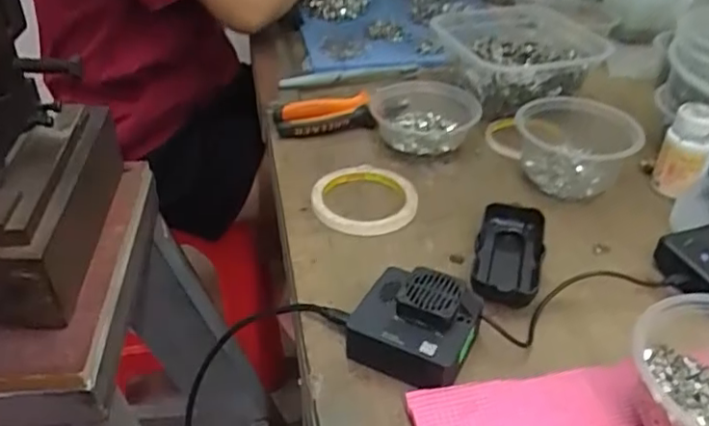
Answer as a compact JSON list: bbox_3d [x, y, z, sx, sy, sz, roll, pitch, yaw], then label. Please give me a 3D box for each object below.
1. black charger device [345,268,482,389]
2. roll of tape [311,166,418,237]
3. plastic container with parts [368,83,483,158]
[{"bbox_3d":[0.042,0.077,0.436,0.078,0.041,0.070,20,42,26],"label":"black charger device"},{"bbox_3d":[0.008,-0.015,0.583,0.095,0.018,0.095,-1,37,1],"label":"roll of tape"},{"bbox_3d":[0.074,-0.101,0.665,0.110,0.040,0.097,2,38,5],"label":"plastic container with parts"}]

